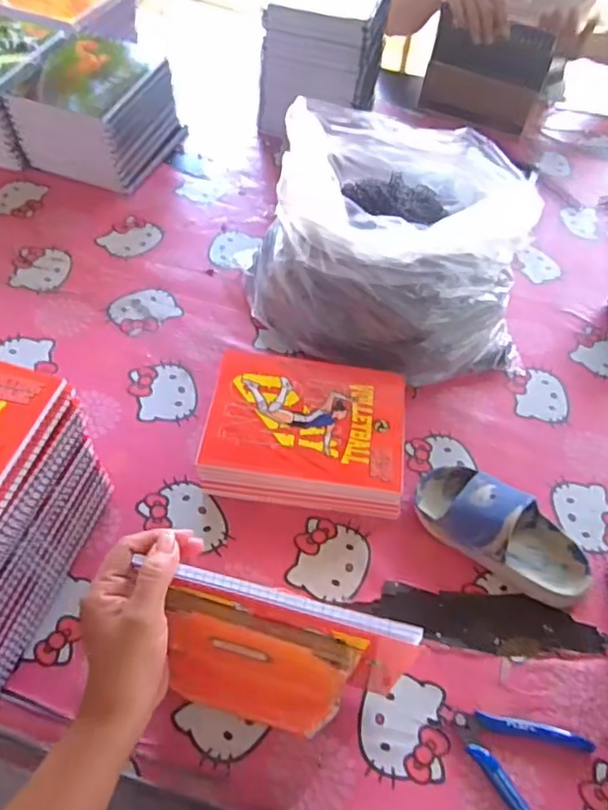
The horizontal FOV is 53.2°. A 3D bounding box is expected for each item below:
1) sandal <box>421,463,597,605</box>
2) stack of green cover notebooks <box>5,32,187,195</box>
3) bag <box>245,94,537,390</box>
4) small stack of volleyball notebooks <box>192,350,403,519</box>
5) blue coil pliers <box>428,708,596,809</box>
[{"bbox_3d":[0.191,0.117,0.577,0.172,0.063,0.081,31,58,15],"label":"sandal"},{"bbox_3d":[-0.297,-0.434,0.892,0.181,0.117,0.196,16,55,6],"label":"stack of green cover notebooks"},{"bbox_3d":[0.099,-0.182,0.703,0.299,0.196,0.262,-3,56,-8],"label":"bag"},{"bbox_3d":[0.002,0.029,0.631,0.196,0.050,0.163,9,55,1],"label":"small stack of volleyball notebooks"},{"bbox_3d":[0.167,0.274,0.487,0.114,0.017,0.087,35,59,18],"label":"blue coil pliers"}]

